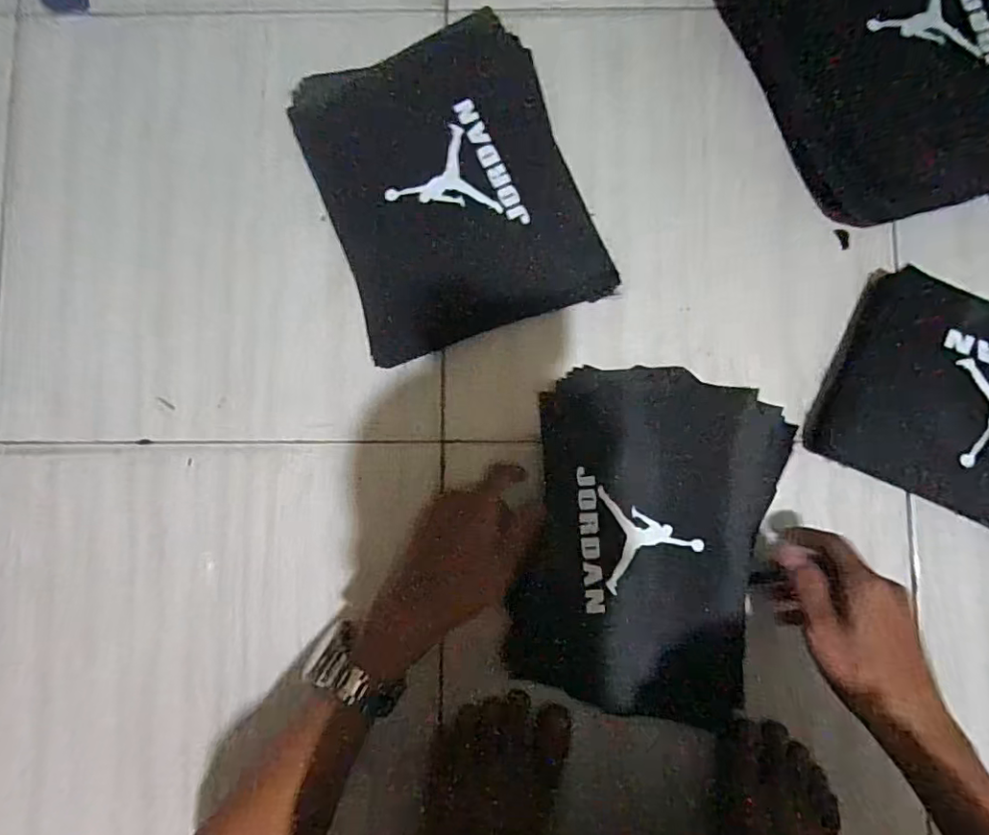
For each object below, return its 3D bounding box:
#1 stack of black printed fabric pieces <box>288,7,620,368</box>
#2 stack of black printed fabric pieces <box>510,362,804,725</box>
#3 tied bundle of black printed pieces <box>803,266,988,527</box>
[{"bbox_3d":[-0.037,-0.195,0.485,0.205,0.036,0.248,-19,87,0],"label":"stack of black printed fabric pieces"},{"bbox_3d":[0.126,0.096,0.464,0.196,0.031,0.269,10,87,2],"label":"stack of black printed fabric pieces"},{"bbox_3d":[0.420,0.003,0.463,0.271,0.039,0.169,26,88,2],"label":"tied bundle of black printed pieces"}]

